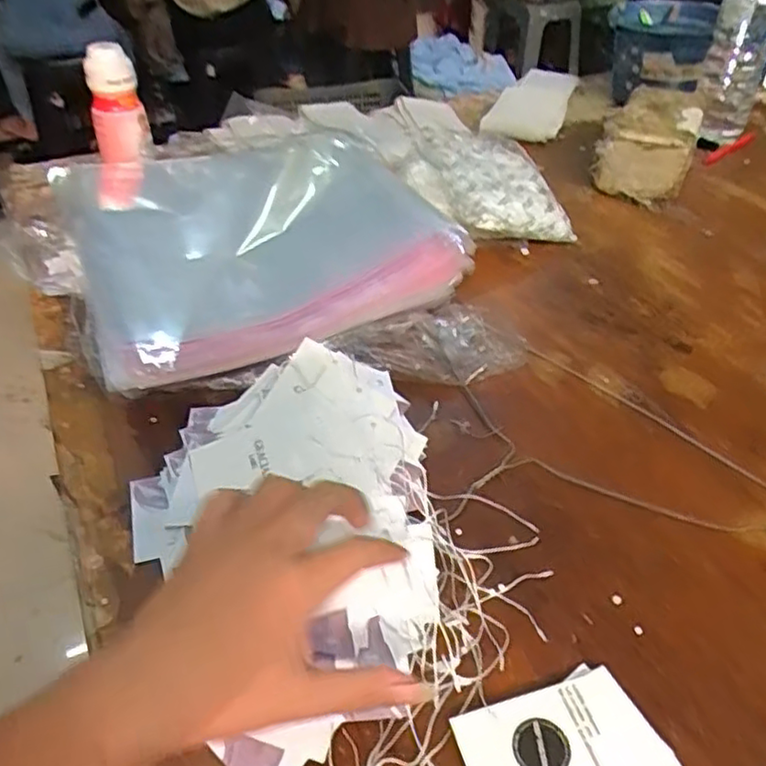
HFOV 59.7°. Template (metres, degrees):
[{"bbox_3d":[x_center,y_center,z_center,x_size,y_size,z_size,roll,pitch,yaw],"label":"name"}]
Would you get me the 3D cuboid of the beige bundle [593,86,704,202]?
[{"bbox_3d":[0.359,-0.318,0.889,0.107,0.085,0.194,19,45,22],"label":"beige bundle"}]

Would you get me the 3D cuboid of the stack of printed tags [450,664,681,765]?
[{"bbox_3d":[0.096,0.195,0.346,0.103,0.013,0.074,-15,42,-15],"label":"stack of printed tags"}]

